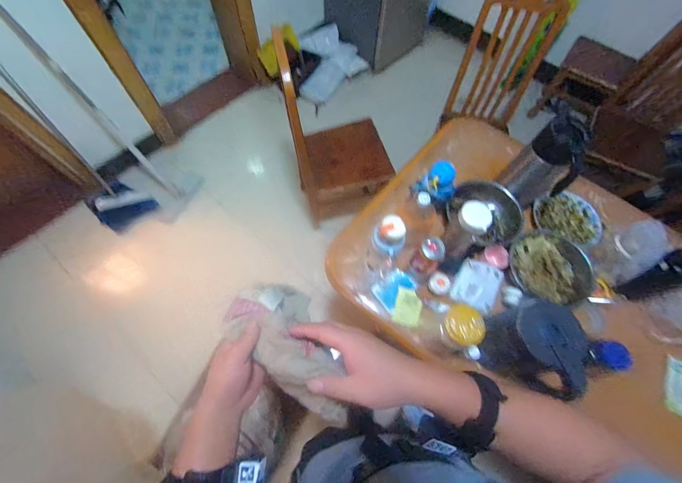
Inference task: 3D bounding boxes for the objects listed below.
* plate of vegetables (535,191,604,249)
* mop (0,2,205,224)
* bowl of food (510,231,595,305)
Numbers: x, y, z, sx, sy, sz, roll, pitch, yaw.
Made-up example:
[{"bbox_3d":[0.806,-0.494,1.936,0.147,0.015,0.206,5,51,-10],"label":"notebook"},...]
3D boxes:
[{"bbox_3d":[0.692,-0.067,0.909,0.194,0.031,0.176,-17,67,-10],"label":"plate of vegetables"},{"bbox_3d":[-1.105,-0.608,1.411,0.133,1.191,0.299,30,66,35],"label":"mop"},{"bbox_3d":[0.575,0.059,0.834,0.208,0.047,0.207,1,65,-2],"label":"bowl of food"}]

